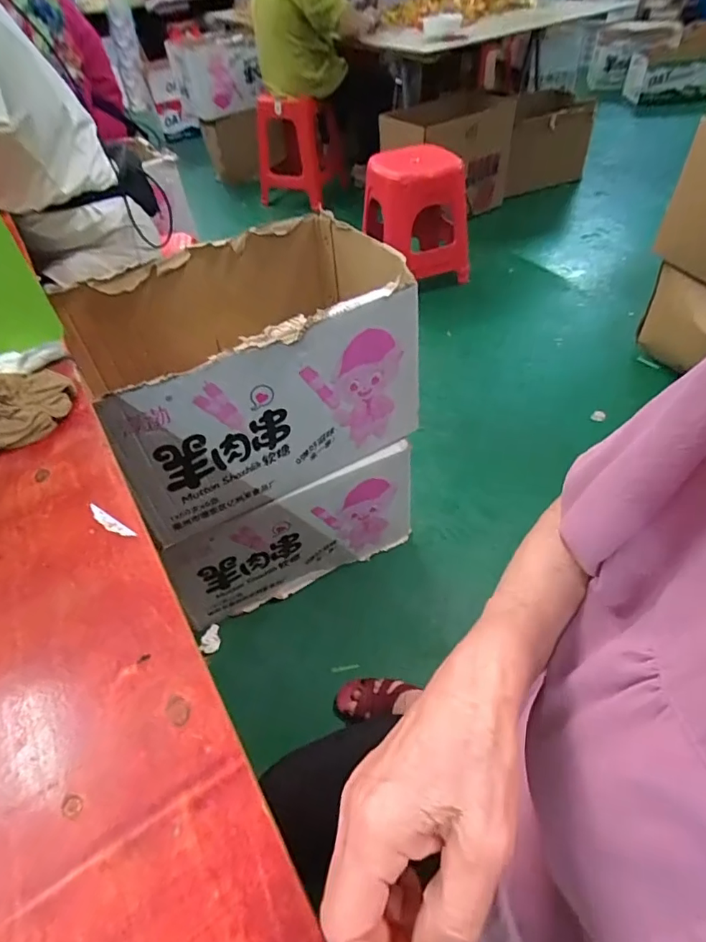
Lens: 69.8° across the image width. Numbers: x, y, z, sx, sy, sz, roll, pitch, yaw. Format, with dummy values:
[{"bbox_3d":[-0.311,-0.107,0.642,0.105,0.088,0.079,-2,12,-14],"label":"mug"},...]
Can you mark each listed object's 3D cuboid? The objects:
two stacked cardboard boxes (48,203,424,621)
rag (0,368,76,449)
[{"bbox_3d":[-0.175,-0.087,1.012,0.515,0.598,0.356,-23,51,-15],"label":"two stacked cardboard boxes"},{"bbox_3d":[-0.348,-0.060,0.495,0.132,0.054,0.065,-28,52,-19],"label":"rag"}]

